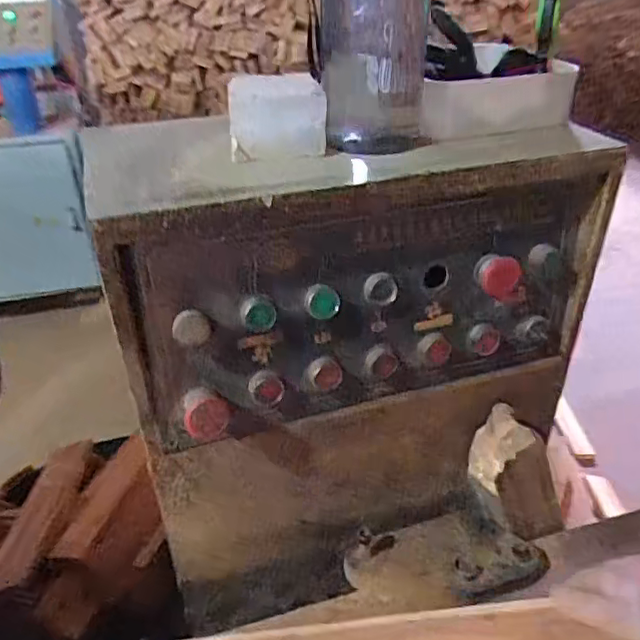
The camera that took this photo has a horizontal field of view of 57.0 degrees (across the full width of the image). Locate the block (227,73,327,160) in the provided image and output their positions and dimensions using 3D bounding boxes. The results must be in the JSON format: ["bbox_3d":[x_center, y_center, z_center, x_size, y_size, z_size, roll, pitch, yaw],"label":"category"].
[{"bbox_3d":[-0.036,-0.165,0.480,0.078,0.055,0.040,-8,33,-9],"label":"block"}]

